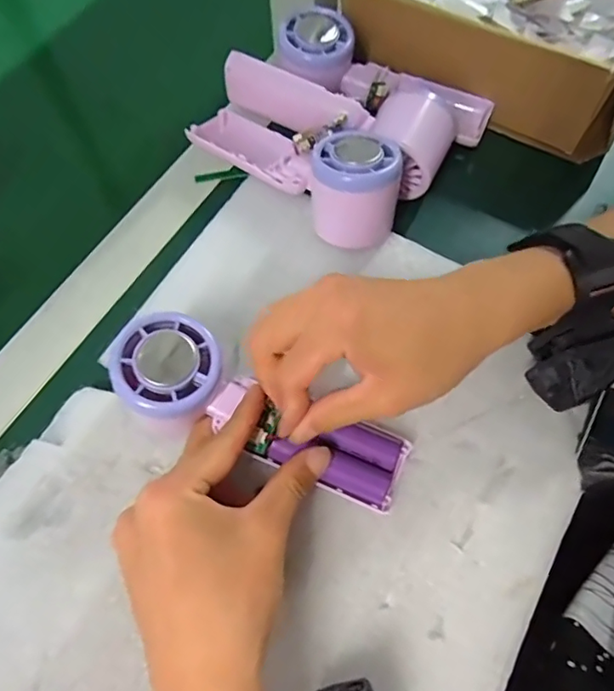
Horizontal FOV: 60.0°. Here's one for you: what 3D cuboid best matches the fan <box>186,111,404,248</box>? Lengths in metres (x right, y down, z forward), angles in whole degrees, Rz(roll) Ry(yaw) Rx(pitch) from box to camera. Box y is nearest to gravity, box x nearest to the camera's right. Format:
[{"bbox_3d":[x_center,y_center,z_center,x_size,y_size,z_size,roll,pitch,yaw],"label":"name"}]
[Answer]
[{"bbox_3d":[-0.007,-0.134,0.362,0.163,0.060,0.065,39,72,17],"label":"fan"}]

